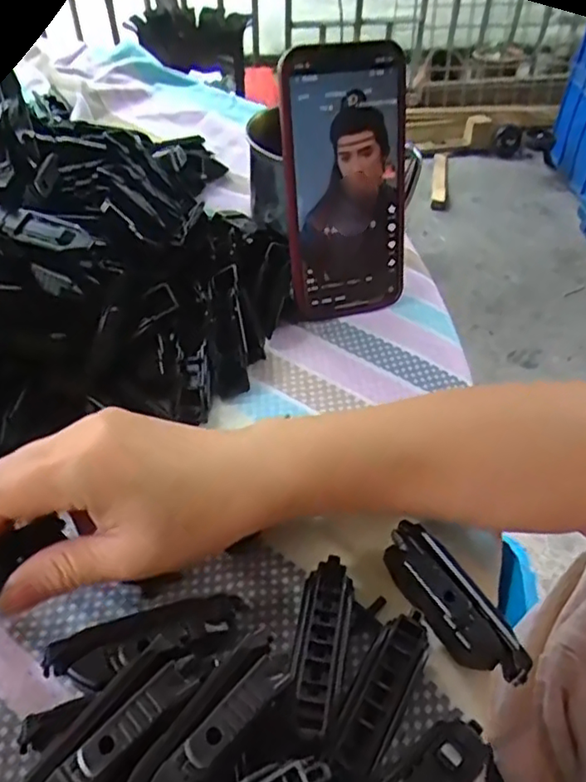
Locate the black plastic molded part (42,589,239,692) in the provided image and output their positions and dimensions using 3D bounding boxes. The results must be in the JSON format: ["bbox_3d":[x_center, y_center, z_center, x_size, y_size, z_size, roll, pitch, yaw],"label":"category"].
[{"bbox_3d":[-0.060,0.105,0.260,0.079,0.021,0.025,-15,51,-13],"label":"black plastic molded part"}]

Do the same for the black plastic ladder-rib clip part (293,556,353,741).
[{"bbox_3d":[0.012,0.100,0.256,0.021,0.014,0.074,9,49,7],"label":"black plastic ladder-rib clip part"}]

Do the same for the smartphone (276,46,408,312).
[{"bbox_3d":[0.033,-0.124,0.385,0.076,0.155,0.014,-10,27,-10],"label":"smartphone"}]

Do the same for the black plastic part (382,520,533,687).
[{"bbox_3d":[0.069,0.092,0.276,0.023,0.017,0.078,-24,53,-21],"label":"black plastic part"}]

